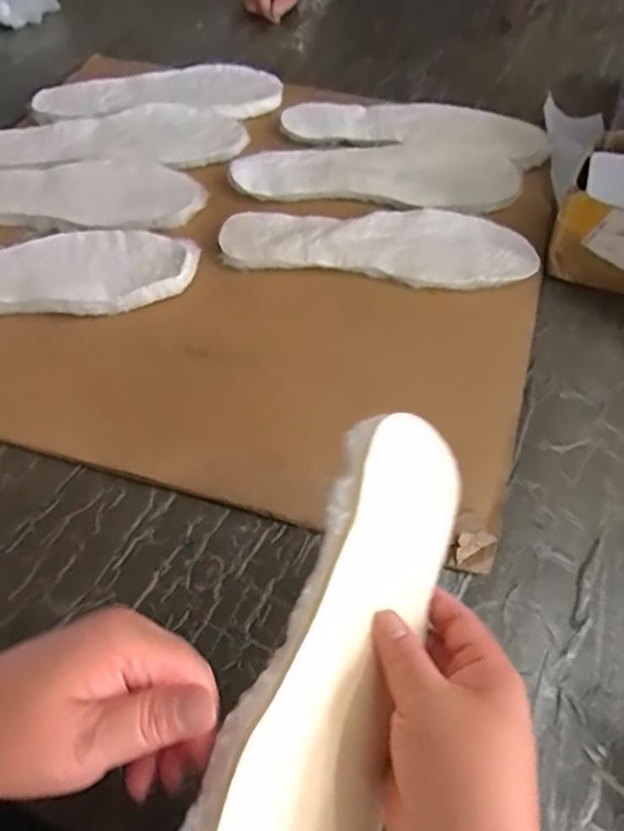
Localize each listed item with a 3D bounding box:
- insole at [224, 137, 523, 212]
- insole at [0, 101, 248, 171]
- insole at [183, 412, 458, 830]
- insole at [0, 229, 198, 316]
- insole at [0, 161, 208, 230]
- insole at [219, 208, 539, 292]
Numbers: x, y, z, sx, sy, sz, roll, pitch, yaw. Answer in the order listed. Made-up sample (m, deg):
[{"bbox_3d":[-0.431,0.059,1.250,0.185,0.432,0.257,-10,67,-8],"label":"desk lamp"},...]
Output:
[{"bbox_3d":[0.065,-0.251,0.630,0.278,0.015,0.107,7,56,8],"label":"insole"},{"bbox_3d":[-0.216,-0.302,0.668,0.283,0.013,0.110,0,56,3],"label":"insole"},{"bbox_3d":[0.017,0.125,0.287,0.092,0.017,0.268,40,57,-23],"label":"insole"},{"bbox_3d":[-0.248,-0.126,0.549,0.284,0.019,0.095,-6,57,-3],"label":"insole"},{"bbox_3d":[-0.250,-0.221,0.611,0.283,0.007,0.095,3,56,5],"label":"insole"},{"bbox_3d":[0.059,-0.158,0.571,0.276,0.011,0.092,7,61,5],"label":"insole"}]

